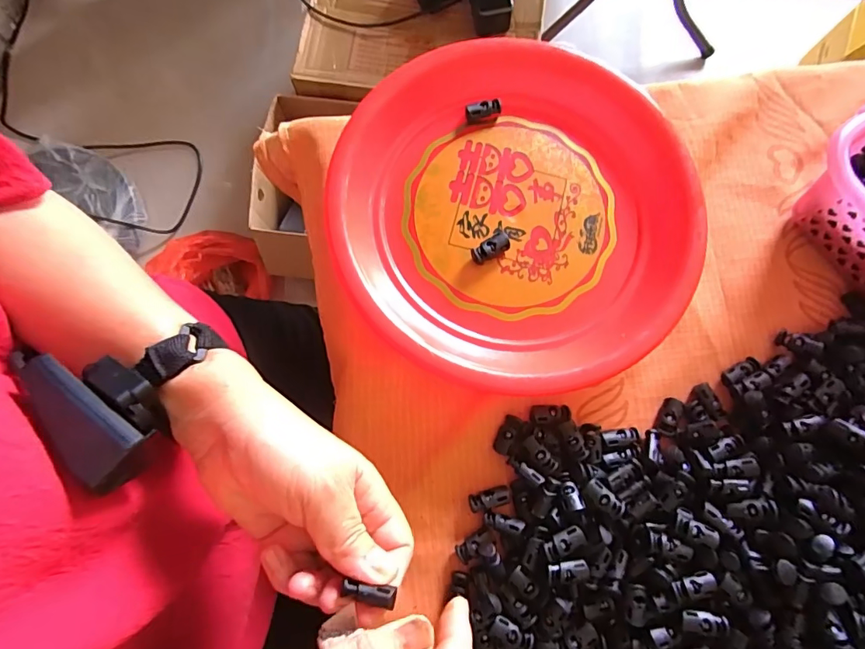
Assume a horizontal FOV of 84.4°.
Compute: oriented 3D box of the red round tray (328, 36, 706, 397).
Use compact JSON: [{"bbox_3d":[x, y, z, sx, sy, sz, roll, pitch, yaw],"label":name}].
[{"bbox_3d":[0.060,-0.080,0.343,0.242,0.037,0.251,0,79,0],"label":"red round tray"}]

